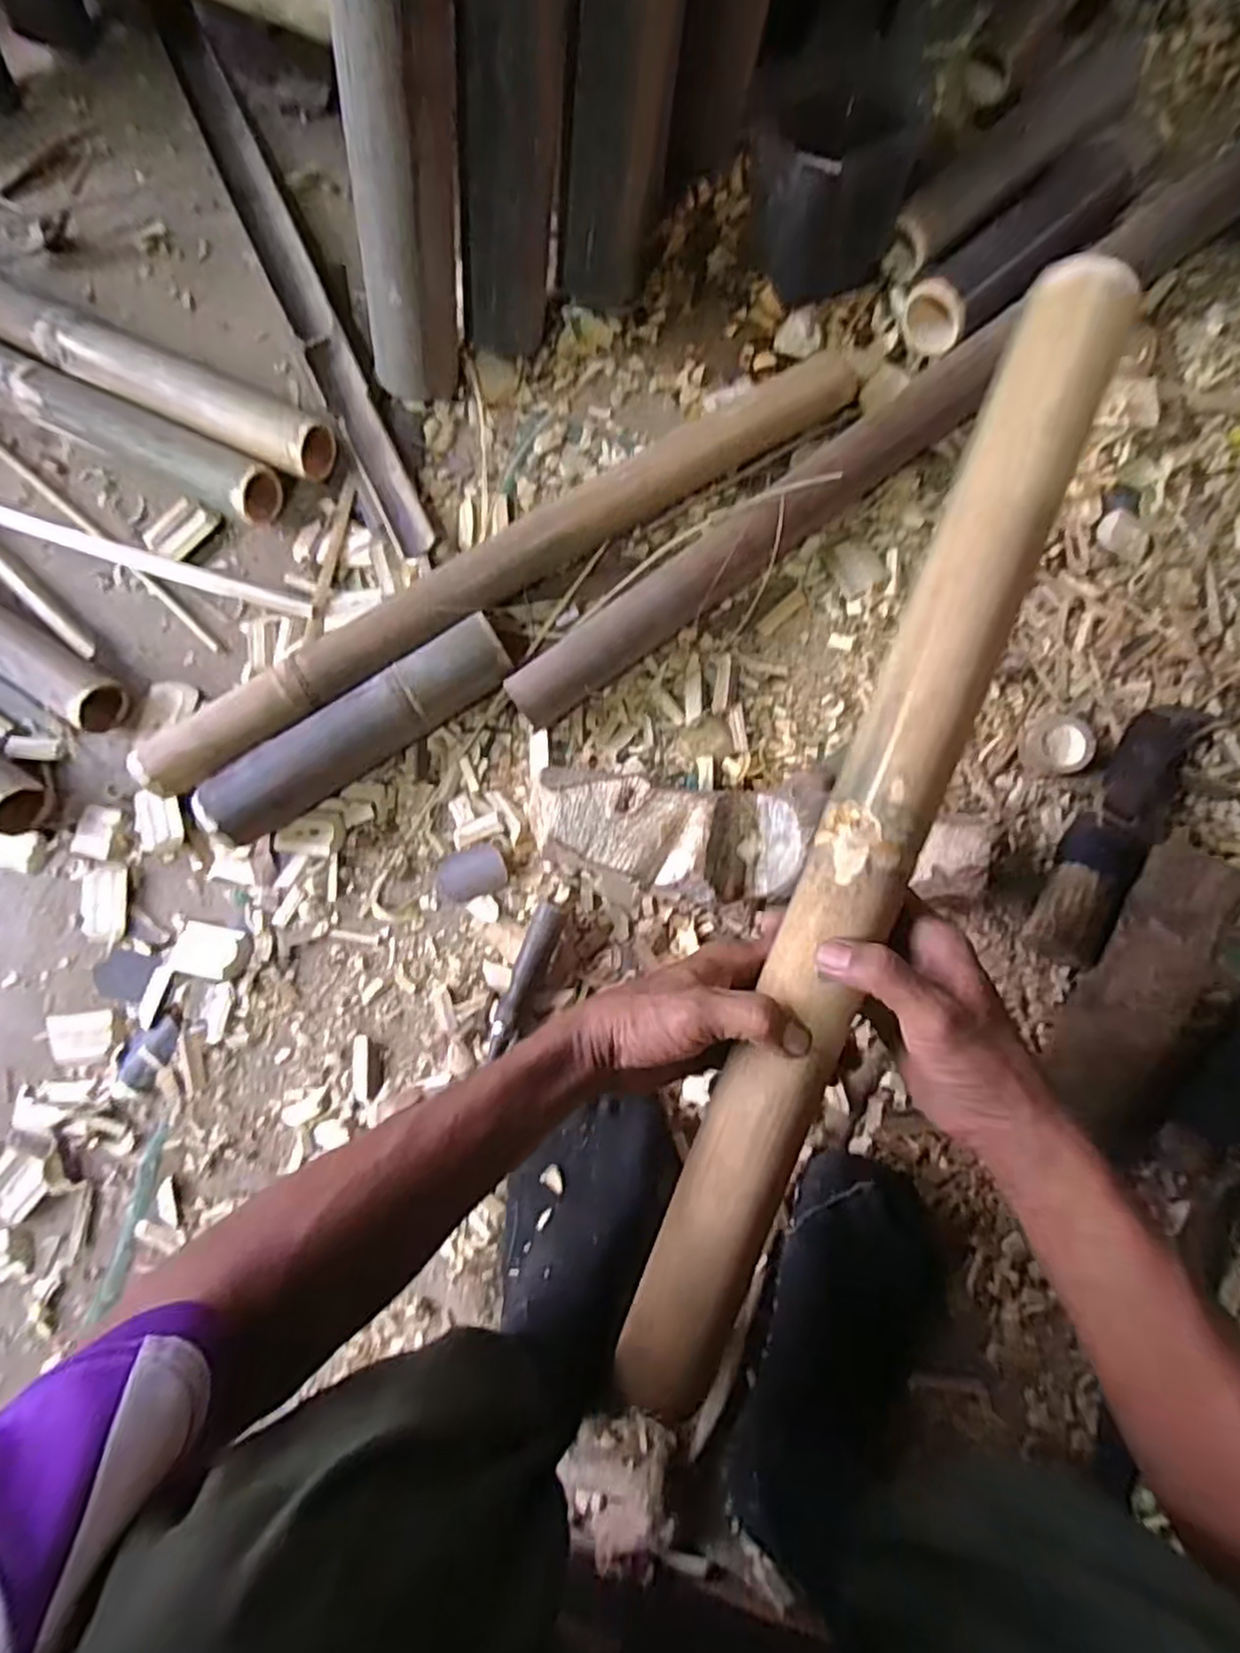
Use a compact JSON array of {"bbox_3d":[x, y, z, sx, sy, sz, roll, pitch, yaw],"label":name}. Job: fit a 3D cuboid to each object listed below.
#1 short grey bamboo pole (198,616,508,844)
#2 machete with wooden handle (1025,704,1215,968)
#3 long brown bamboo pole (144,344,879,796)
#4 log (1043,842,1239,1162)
[{"bbox_3d":[-0.207,-0.075,0.573,0.263,0.064,0.053,-34,81,-2],"label":"short grey bamboo pole"},{"bbox_3d":[0.386,0.000,0.541,0.060,0.039,0.229,34,85,7],"label":"machete with wooden handle"},{"bbox_3d":[-0.096,-0.210,0.588,0.659,0.058,0.046,-31,81,-1],"label":"long brown bamboo pole"},{"bbox_3d":[0.374,0.113,0.514,0.068,0.063,0.216,32,85,7],"label":"log"}]

